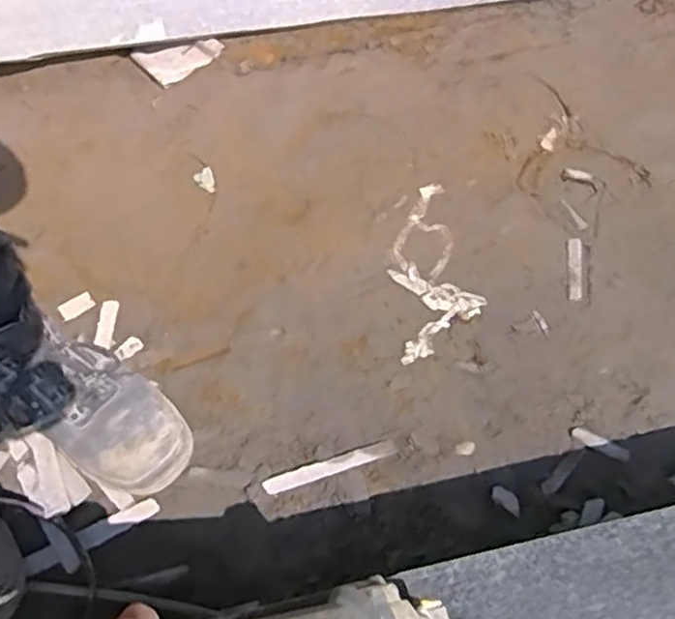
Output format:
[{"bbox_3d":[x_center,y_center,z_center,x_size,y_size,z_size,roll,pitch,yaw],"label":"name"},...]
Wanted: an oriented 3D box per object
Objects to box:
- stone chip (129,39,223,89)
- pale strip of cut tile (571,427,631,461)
[{"bbox_3d":[-0.239,-0.383,1.077,0.125,0.014,0.064,-25,89,-1],"label":"stone chip"},{"bbox_3d":[0.305,0.155,0.819,0.070,0.006,0.015,23,64,8],"label":"pale strip of cut tile"}]

